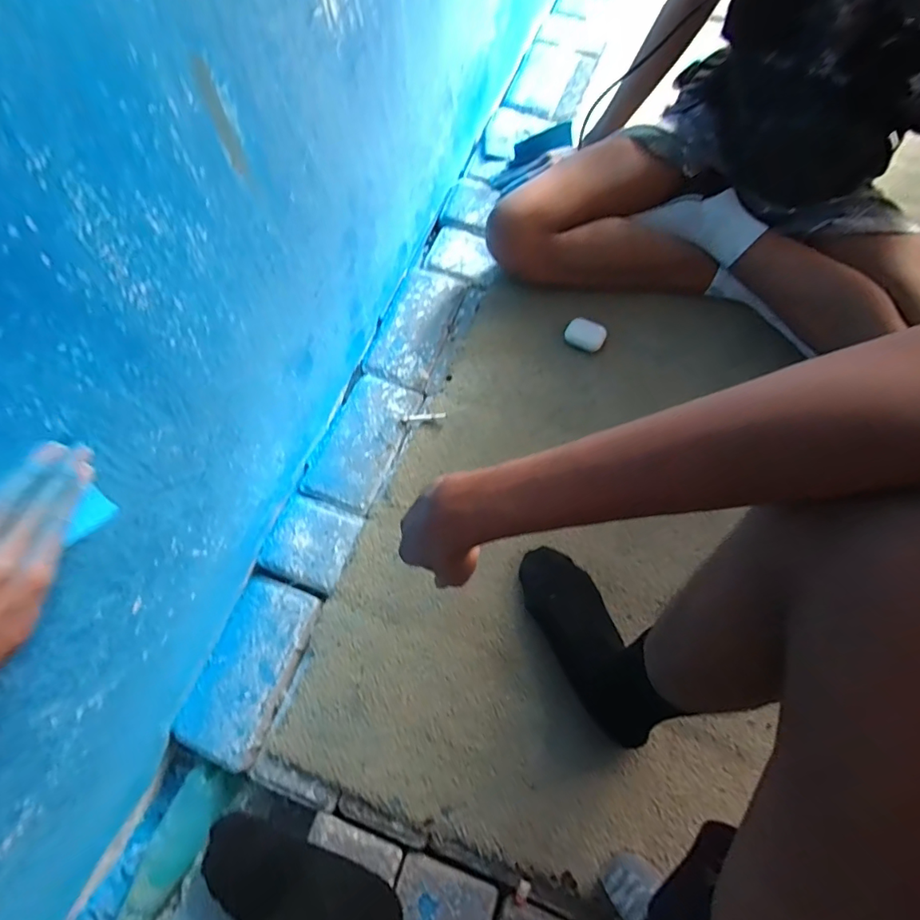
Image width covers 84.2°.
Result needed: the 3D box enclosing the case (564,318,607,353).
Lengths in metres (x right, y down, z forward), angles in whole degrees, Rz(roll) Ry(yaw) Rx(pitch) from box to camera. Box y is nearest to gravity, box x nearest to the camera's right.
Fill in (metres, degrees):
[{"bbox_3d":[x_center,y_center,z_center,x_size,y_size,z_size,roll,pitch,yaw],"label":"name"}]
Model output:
[{"bbox_3d":[0.194,-0.195,0.788,0.063,0.017,0.045,34,73,15],"label":"case"}]

